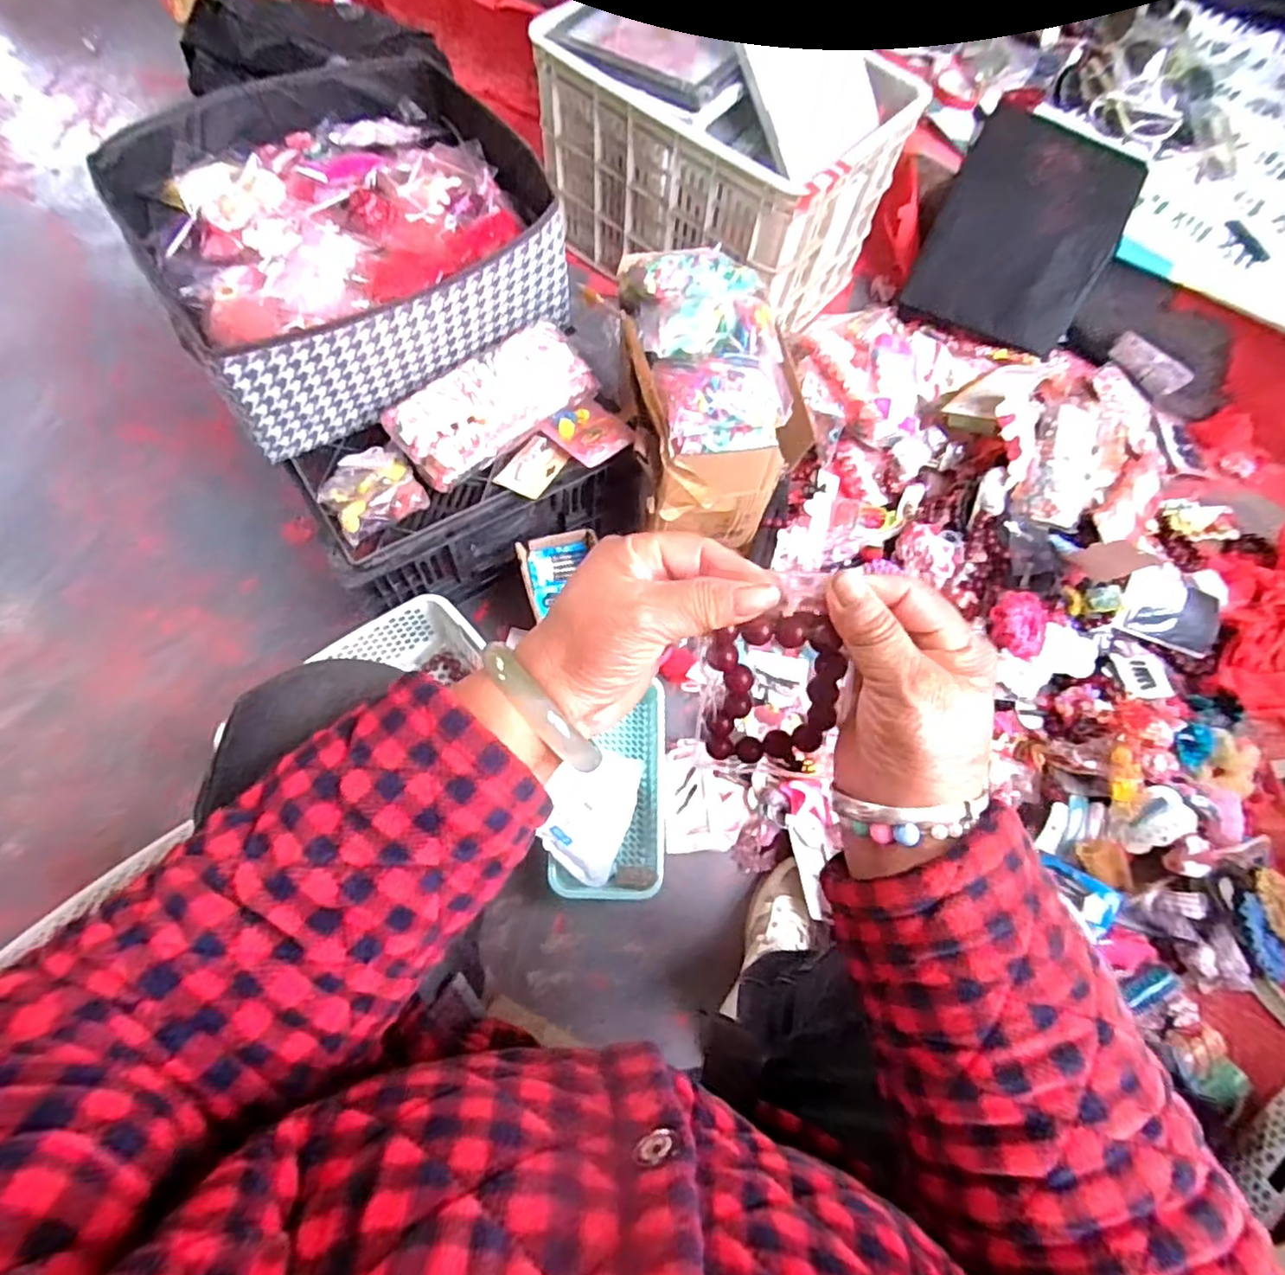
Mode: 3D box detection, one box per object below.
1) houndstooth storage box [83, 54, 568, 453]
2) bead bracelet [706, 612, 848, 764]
[{"bbox_3d":[-0.328,-0.450,0.743,0.405,0.144,0.371,-30,73,-16],"label":"houndstooth storage box"},{"bbox_3d":[0.062,0.027,0.308,0.060,0.084,0.008,2,33,7],"label":"bead bracelet"}]

